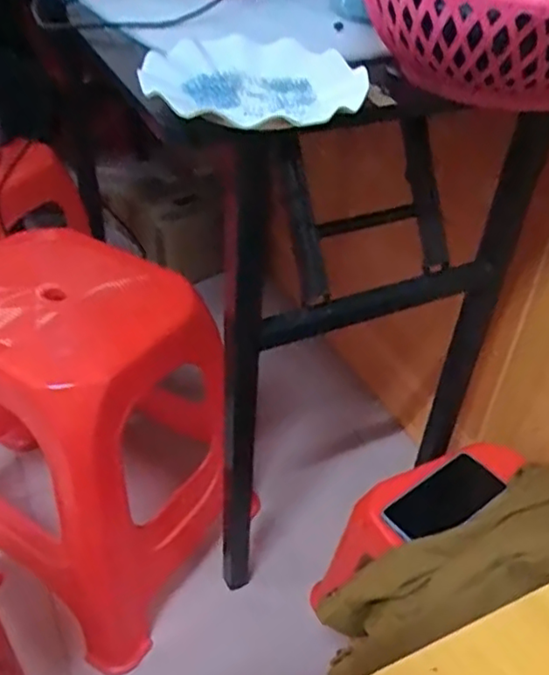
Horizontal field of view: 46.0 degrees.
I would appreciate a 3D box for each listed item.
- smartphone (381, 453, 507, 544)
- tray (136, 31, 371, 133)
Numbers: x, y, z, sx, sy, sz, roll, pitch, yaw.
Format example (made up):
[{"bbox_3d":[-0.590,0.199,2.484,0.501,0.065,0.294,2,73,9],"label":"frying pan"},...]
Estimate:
[{"bbox_3d":[0.214,0.208,0.818,0.145,0.015,0.070,-32,62,-18],"label":"smartphone"},{"bbox_3d":[-0.017,-0.222,0.560,0.183,0.022,0.198,5,40,3],"label":"tray"}]

